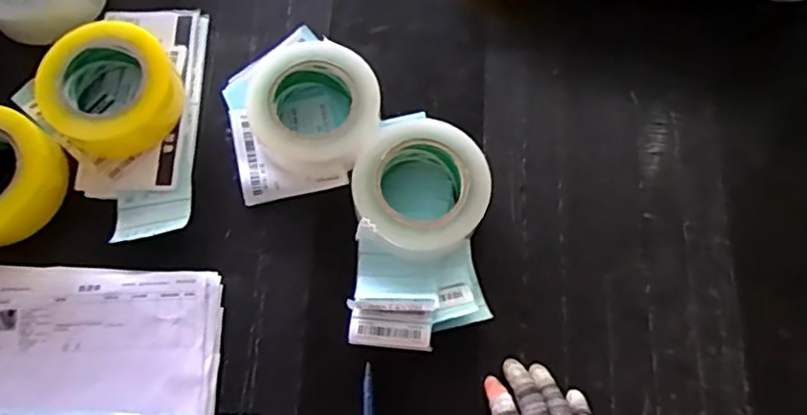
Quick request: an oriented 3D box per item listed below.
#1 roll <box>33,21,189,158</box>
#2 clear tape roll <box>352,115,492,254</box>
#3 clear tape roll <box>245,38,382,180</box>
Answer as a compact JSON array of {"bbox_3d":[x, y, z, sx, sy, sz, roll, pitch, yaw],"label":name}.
[{"bbox_3d":[-0.287,-0.118,0.597,0.125,0.059,0.121,0,73,-2],"label":"roll"},{"bbox_3d":[0.015,-0.017,0.572,0.122,0.054,0.118,0,73,-2],"label":"clear tape roll"},{"bbox_3d":[-0.084,-0.098,0.594,0.121,0.051,0.131,2,73,-1],"label":"clear tape roll"}]

